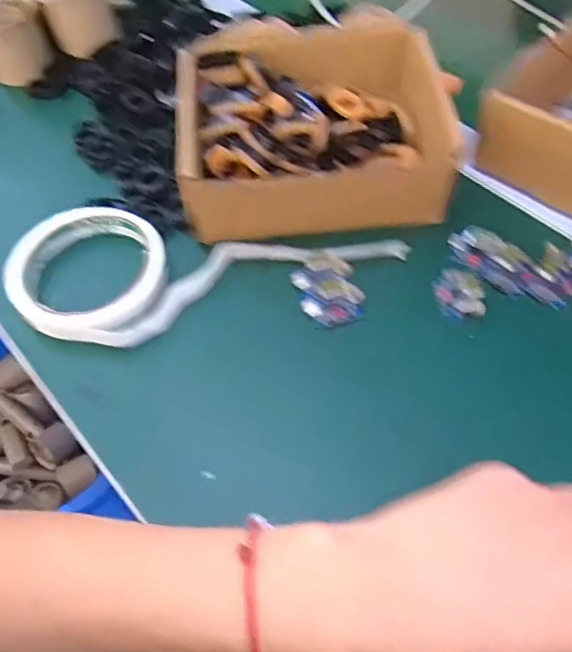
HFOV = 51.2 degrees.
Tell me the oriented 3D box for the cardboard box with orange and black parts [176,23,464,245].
[{"bbox_3d":[0.018,-0.134,0.398,0.167,0.050,0.150,-6,56,-2],"label":"cardboard box with orange and black parts"}]

